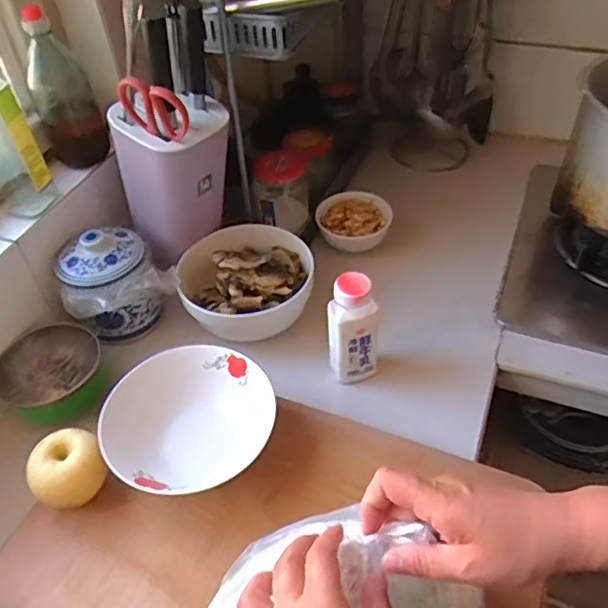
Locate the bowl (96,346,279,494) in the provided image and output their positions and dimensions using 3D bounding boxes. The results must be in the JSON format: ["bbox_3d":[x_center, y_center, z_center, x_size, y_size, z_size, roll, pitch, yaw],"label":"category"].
[{"bbox_3d":[-0.123,0.121,0.626,0.174,0.065,0.147,-36,54,-27],"label":"bowl"}]

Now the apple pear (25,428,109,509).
[{"bbox_3d":[-0.230,0.169,0.587,0.070,0.065,0.066,-24,49,-18],"label":"apple pear"}]

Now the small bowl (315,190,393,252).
[{"bbox_3d":[0.074,-0.115,0.887,0.106,0.055,0.106,-2,46,2],"label":"small bowl"}]

